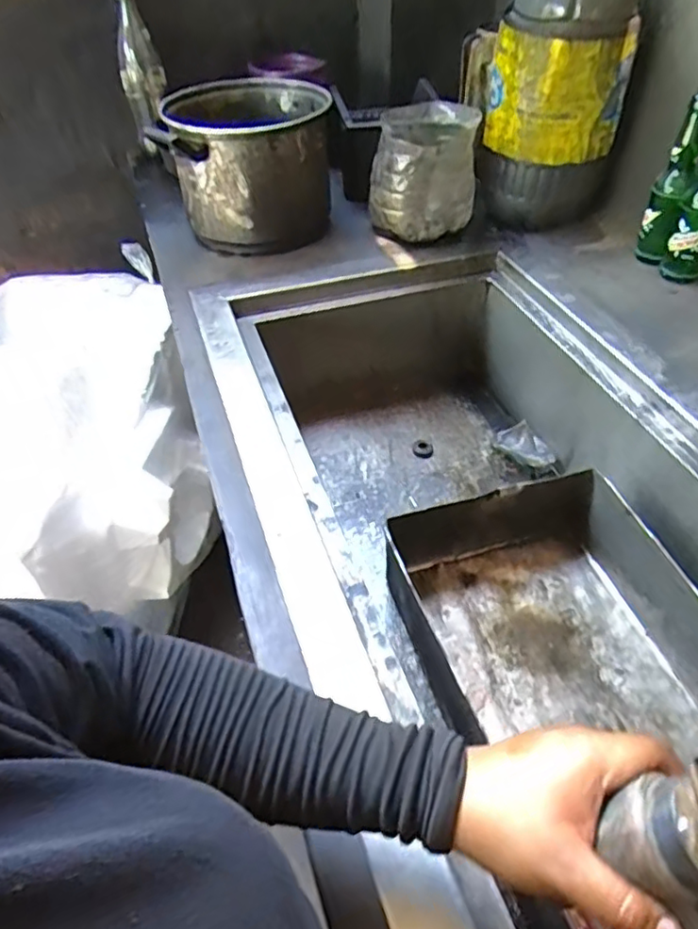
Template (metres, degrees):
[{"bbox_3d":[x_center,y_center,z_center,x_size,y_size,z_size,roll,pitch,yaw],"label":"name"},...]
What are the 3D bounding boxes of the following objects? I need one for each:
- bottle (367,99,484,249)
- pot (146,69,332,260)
[{"bbox_3d":[0.121,-0.464,0.993,0.161,0.172,0.177,4,45,5],"label":"bottle"},{"bbox_3d":[-0.155,-0.477,0.992,0.235,0.198,0.260,-6,46,-5],"label":"pot"}]

